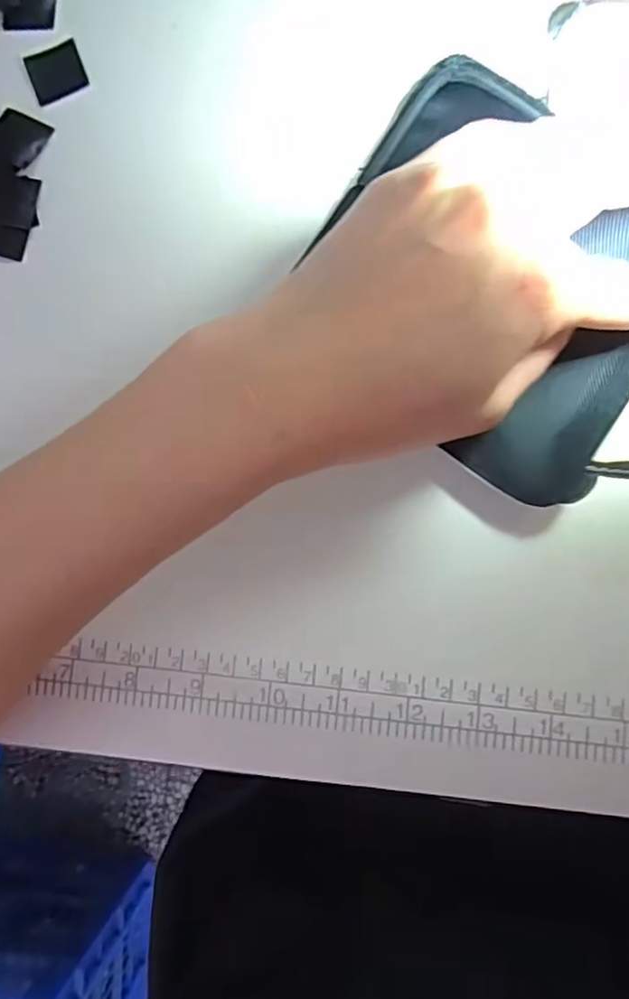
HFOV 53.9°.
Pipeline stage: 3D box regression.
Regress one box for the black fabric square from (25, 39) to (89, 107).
[{"bbox_3d":[-0.105,-0.174,0.253,0.022,0.004,0.022,-20,87,2],"label":"black fabric square"}]

